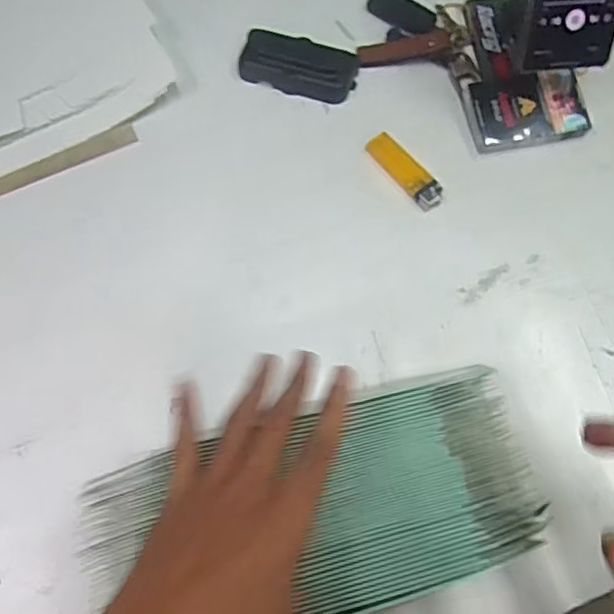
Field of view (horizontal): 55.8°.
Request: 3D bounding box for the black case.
[{"bbox_3d":[-0.007,-0.222,0.534,0.104,0.016,0.052,11,70,4],"label":"black case"}]

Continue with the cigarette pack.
[{"bbox_3d":[0.193,-0.176,0.514,0.099,0.022,0.063,-11,70,-4],"label":"cigarette pack"}]

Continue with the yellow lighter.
[{"bbox_3d":[0.085,-0.118,0.499,0.025,0.008,0.081,-36,74,-12],"label":"yellow lighter"}]

